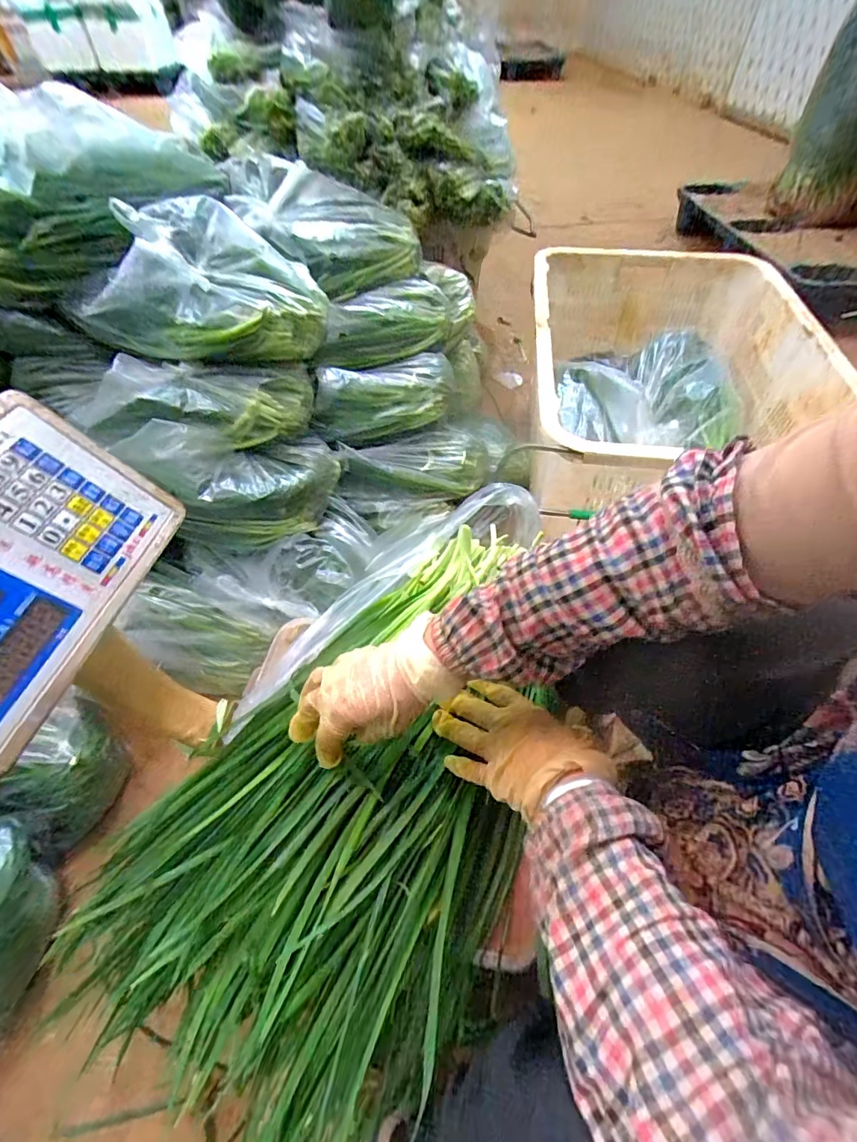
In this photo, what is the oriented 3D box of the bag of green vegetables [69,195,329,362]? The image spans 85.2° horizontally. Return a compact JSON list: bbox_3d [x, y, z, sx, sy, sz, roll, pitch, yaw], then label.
[{"bbox_3d":[-0.319,-0.419,0.682,0.307,0.151,0.235,3,54,3],"label":"bag of green vegetables"}]

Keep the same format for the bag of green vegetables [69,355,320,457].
[{"bbox_3d":[-0.324,-0.243,0.679,0.329,0.101,0.149,-9,53,-23],"label":"bag of green vegetables"}]

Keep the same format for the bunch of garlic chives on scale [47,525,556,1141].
[{"bbox_3d":[-0.062,0.178,0.435,0.320,0.109,0.500,22,57,16],"label":"bunch of garlic chives on scale"}]

